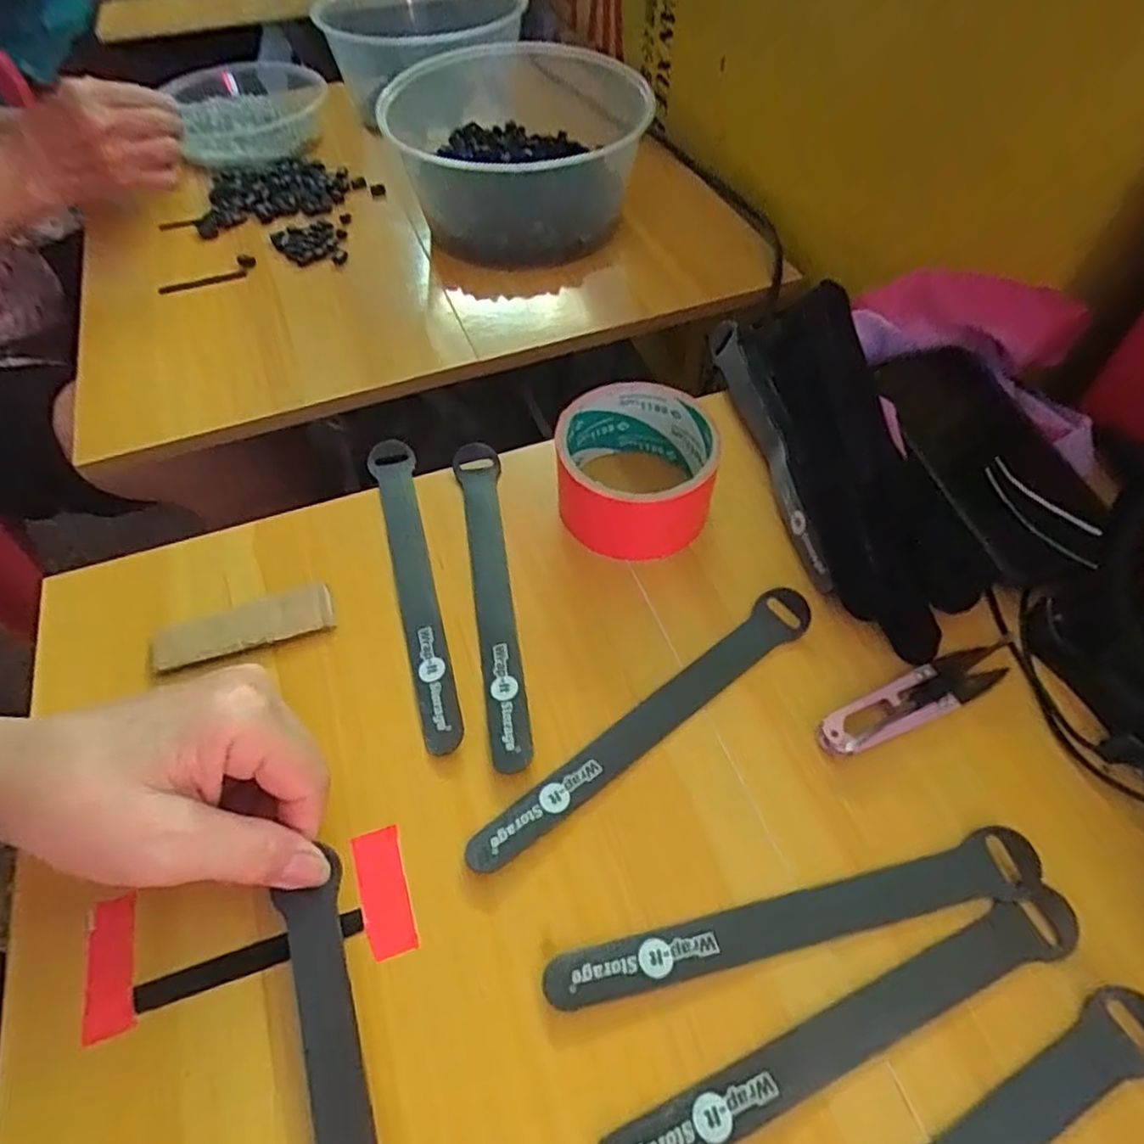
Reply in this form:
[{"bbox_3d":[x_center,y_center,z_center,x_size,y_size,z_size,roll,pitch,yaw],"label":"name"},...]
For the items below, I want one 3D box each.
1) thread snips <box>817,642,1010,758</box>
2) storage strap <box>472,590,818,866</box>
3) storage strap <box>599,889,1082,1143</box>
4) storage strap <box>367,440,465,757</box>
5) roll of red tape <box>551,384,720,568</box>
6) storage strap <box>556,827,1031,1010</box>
[{"bbox_3d":[0.160,0.057,0.311,0.102,0.010,0.022,-22,58,-13],"label":"thread snips"},{"bbox_3d":[0.036,0.067,0.310,0.194,0.008,0.023,-32,61,-19],"label":"storage strap"},{"bbox_3d":[0.100,0.165,0.241,0.196,0.004,0.020,-20,58,-12],"label":"storage strap"},{"bbox_3d":[-0.084,0.003,0.356,0.024,0.011,0.196,-20,56,-2],"label":"storage strap"},{"bbox_3d":[0.035,-0.058,0.371,0.082,0.051,0.081,0,56,1],"label":"roll of red tape"},{"bbox_3d":[0.088,0.135,0.261,0.196,0.005,0.023,-12,56,-7],"label":"storage strap"}]

